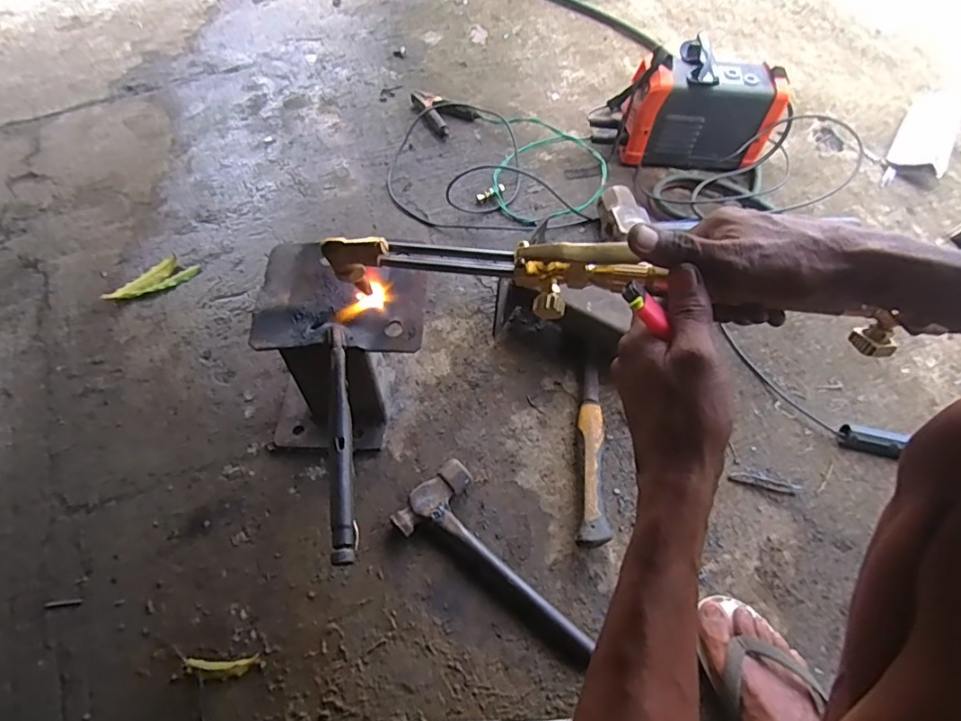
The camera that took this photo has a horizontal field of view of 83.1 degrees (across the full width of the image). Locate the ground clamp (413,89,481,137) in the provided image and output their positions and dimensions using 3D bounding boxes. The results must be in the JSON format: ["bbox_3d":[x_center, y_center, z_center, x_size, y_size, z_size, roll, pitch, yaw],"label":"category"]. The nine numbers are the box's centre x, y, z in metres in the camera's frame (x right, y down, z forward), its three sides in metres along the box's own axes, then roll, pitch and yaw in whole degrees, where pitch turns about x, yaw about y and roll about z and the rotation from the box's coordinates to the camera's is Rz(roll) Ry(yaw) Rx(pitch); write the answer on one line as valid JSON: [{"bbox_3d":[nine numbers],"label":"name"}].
[{"bbox_3d":[-0.087,-0.505,1.087,0.140,0.031,0.101,37,64,17],"label":"ground clamp"}]

